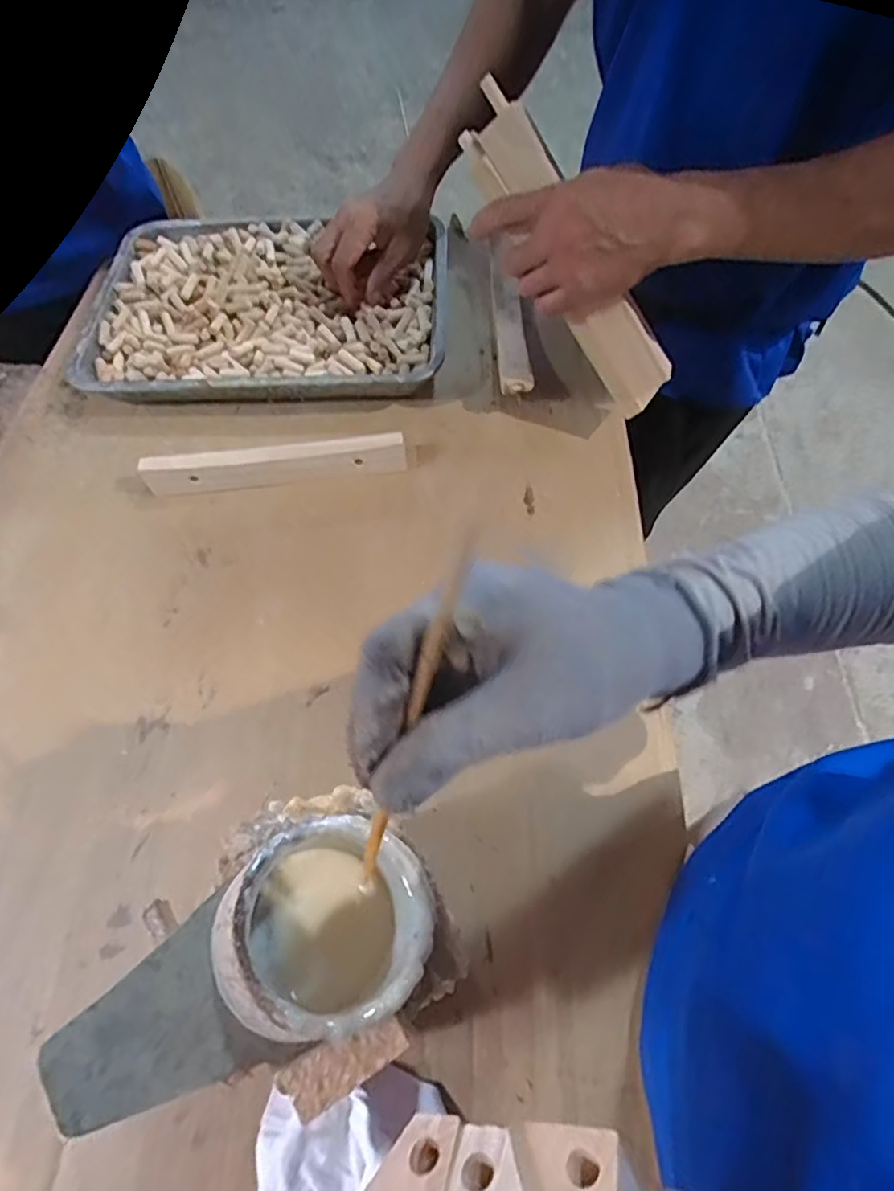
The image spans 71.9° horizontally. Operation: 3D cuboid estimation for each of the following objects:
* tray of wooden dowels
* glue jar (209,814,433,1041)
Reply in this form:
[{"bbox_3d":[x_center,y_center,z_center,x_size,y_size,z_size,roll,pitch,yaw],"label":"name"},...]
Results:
[{"bbox_3d":[-0.200,-0.329,0.710,0.387,0.055,0.295,1,61,2],"label":"tray of wooden dowels"},{"bbox_3d":[-0.058,0.152,0.280,0.085,0.065,0.088,31,47,-3],"label":"glue jar"}]

